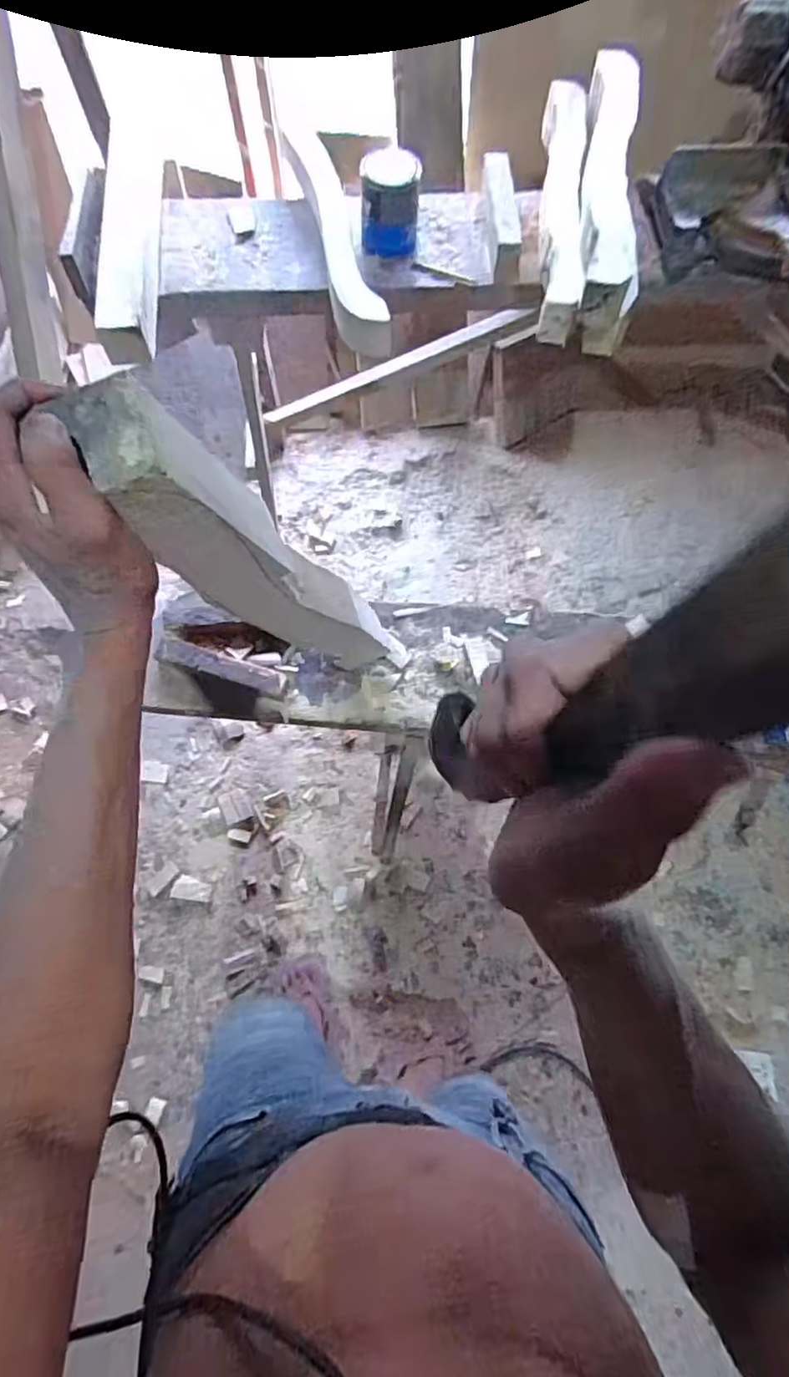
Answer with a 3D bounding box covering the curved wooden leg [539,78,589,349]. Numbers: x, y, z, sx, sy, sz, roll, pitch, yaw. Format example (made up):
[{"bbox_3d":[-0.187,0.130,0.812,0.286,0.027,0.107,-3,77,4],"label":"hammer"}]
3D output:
[{"bbox_3d":[0.311,-0.904,1.169,0.067,0.110,0.627,6,69,2],"label":"curved wooden leg"}]

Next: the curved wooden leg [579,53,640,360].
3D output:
[{"bbox_3d":[0.367,-0.872,1.075,0.078,0.100,0.615,8,69,2],"label":"curved wooden leg"}]

